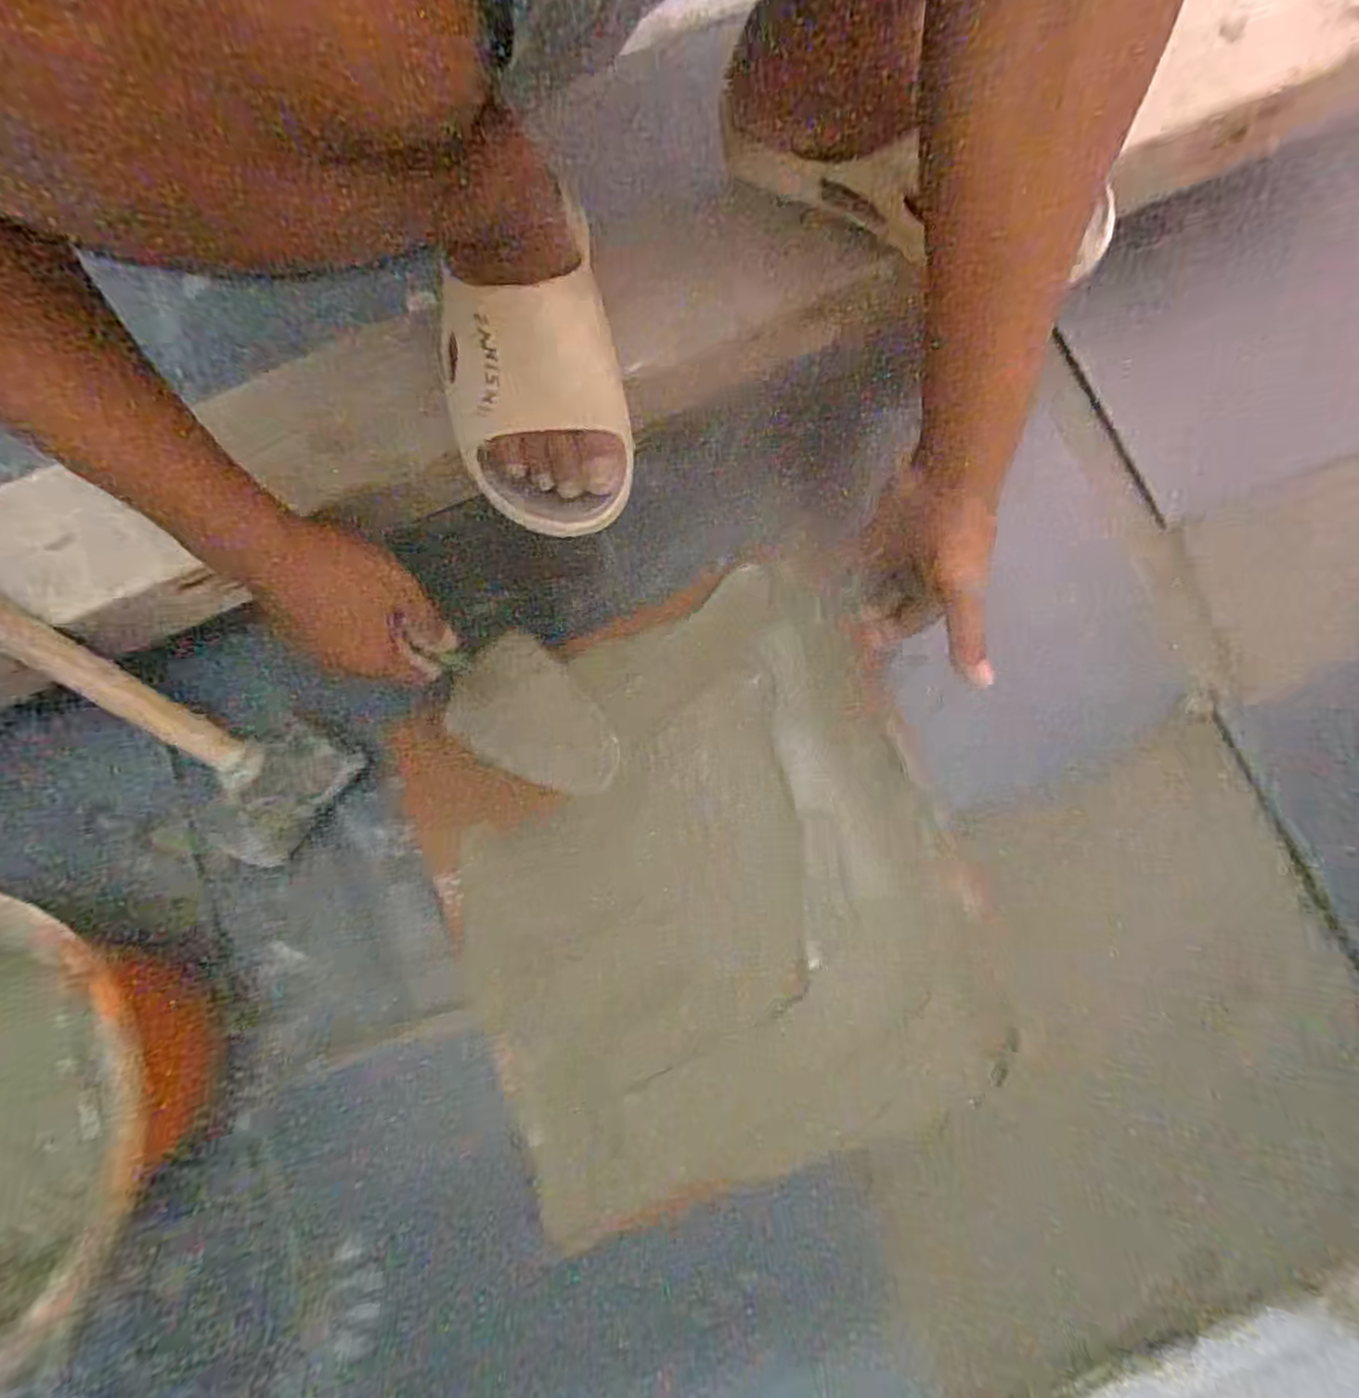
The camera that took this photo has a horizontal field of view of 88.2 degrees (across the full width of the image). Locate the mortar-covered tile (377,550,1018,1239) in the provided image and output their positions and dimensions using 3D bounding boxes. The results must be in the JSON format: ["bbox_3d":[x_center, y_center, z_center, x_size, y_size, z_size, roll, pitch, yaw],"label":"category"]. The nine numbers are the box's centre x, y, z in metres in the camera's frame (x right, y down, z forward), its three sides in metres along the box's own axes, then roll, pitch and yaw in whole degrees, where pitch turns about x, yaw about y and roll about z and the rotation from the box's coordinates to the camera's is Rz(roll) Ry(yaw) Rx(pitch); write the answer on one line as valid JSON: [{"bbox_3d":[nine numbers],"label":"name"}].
[{"bbox_3d":[0.002,0.128,0.479,0.343,0.025,0.368,-24,79,8],"label":"mortar-covered tile"}]

